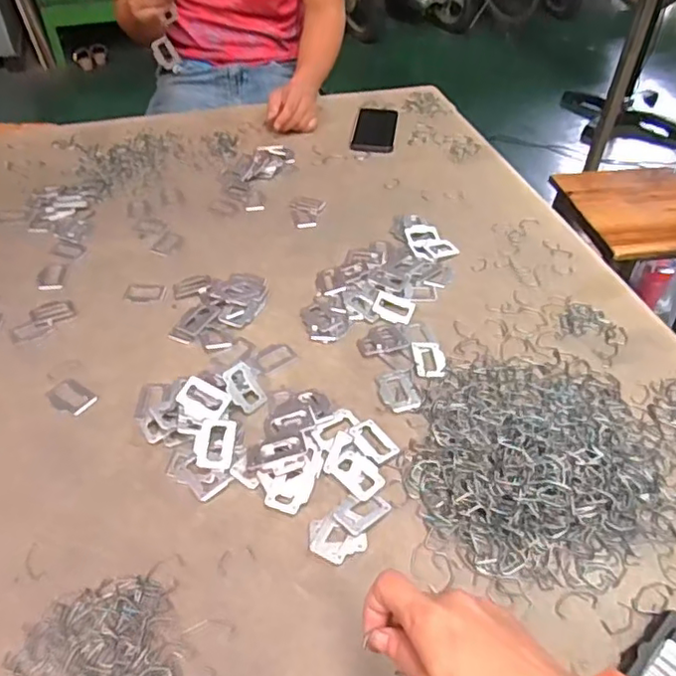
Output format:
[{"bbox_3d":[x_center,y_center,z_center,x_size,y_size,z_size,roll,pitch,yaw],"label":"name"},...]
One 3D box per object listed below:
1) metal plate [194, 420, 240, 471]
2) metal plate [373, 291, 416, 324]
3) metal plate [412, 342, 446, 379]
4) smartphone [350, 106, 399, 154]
[{"bbox_3d":[-0.123,0.107,0.616,0.038,0.009,0.054,13,60,-1],"label":"metal plate"},{"bbox_3d":[0.072,-0.038,0.779,0.051,0.004,0.044,17,56,6],"label":"metal plate"},{"bbox_3d":[0.109,0.025,0.719,0.037,0.004,0.054,0,43,-1],"label":"metal plate"},{"bbox_3d":[0.072,-0.398,1.155,0.076,0.005,0.183,6,44,5],"label":"smartphone"}]

